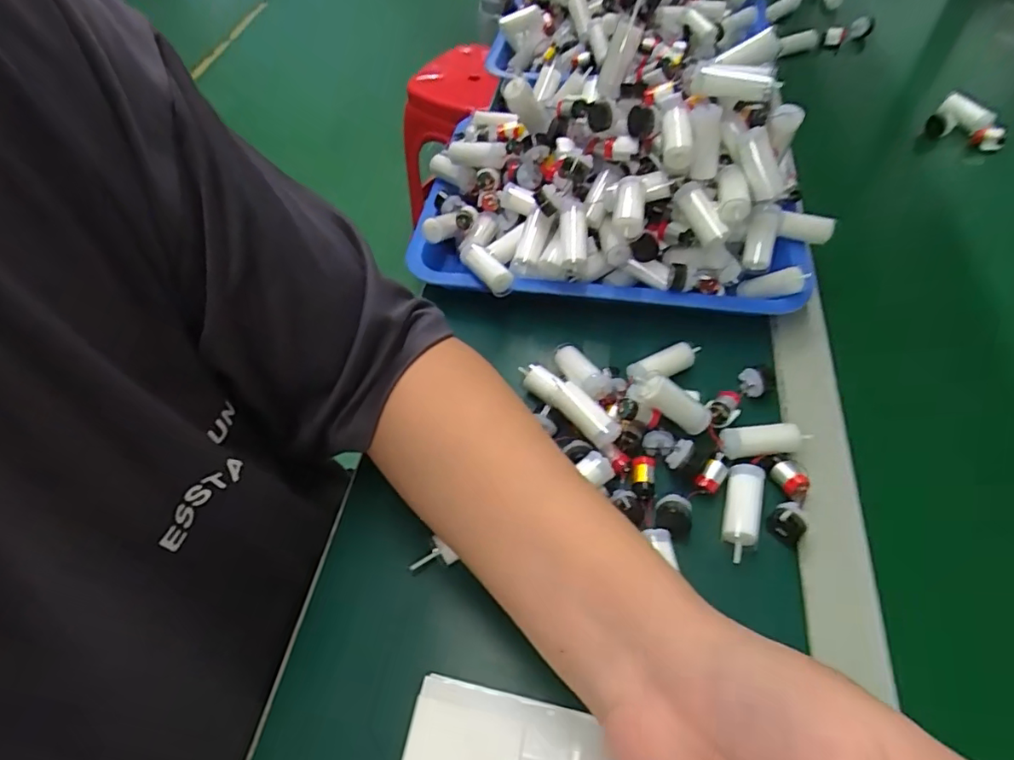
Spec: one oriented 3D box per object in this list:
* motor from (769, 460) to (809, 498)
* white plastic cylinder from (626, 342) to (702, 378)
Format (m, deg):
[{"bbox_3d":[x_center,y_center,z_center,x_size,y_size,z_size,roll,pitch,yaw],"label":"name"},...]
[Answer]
[{"bbox_3d":[0.182,0.062,0.357,0.016,0.014,0.024,-19,55,-10],"label":"motor"},{"bbox_3d":[0.119,-0.013,0.417,0.058,0.015,0.016,-22,56,-12],"label":"white plastic cylinder"}]

